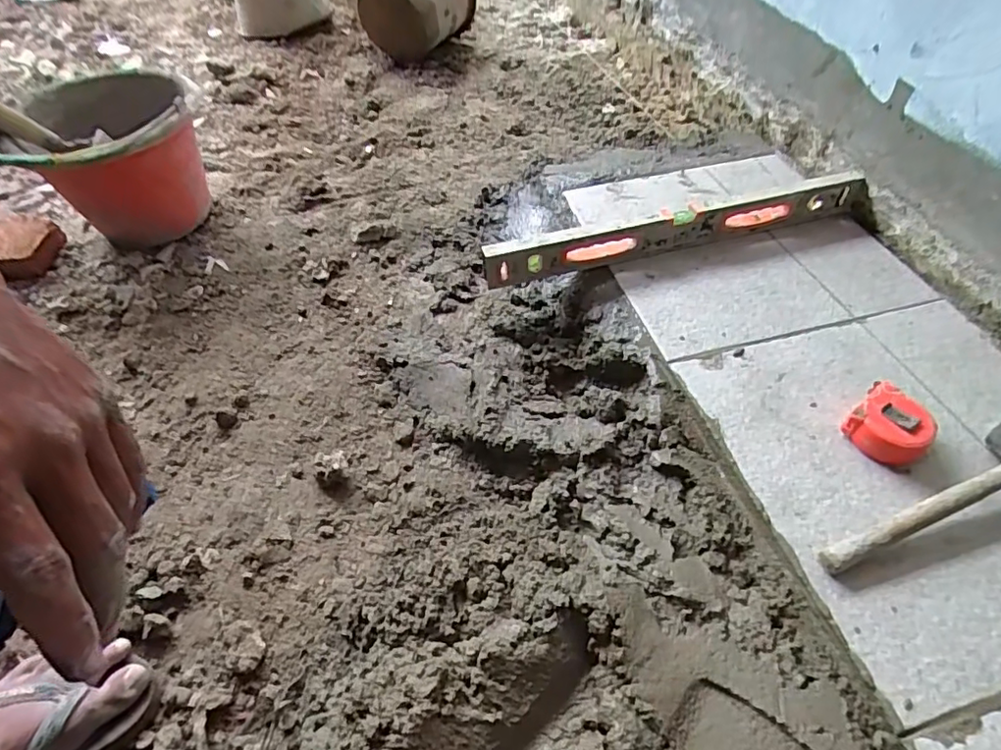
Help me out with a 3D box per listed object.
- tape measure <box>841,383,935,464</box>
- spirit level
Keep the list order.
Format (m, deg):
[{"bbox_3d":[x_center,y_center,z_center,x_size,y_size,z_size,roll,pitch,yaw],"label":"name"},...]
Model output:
[{"bbox_3d":[0.415,0.054,0.593,0.078,0.044,0.075,-37,57,-25],"label":"tape measure"},{"bbox_3d":[0.269,-0.213,0.812,0.587,0.063,0.031,-13,50,-9],"label":"spirit level"}]

